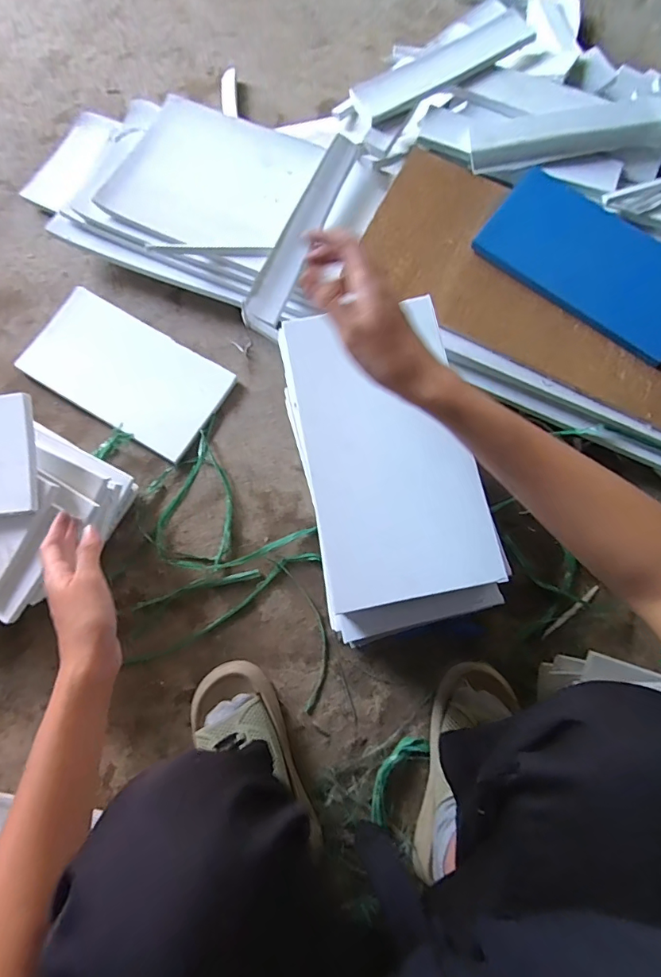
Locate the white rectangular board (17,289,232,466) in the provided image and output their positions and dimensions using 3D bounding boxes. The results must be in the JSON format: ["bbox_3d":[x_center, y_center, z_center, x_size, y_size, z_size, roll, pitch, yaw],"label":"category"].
[{"bbox_3d":[-0.295,-0.167,0.662,0.289,0.022,0.150,31,79,6],"label":"white rectangular board"}]

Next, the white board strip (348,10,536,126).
[{"bbox_3d":[0.170,-0.617,0.669,0.296,0.019,0.067,-31,79,-7],"label":"white board strip"}]

